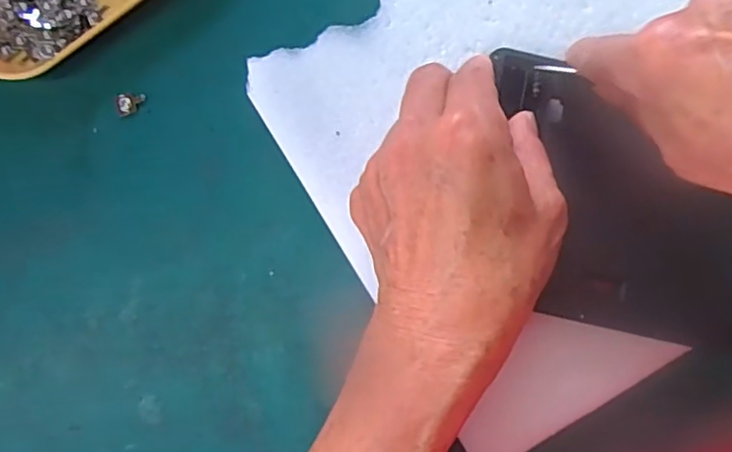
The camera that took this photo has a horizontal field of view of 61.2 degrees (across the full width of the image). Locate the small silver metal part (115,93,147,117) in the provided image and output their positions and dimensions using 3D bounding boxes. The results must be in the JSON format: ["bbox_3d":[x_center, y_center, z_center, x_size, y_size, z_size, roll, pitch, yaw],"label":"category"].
[{"bbox_3d":[-0.114,-0.060,0.299,0.014,0.004,0.010,-14,87,1],"label":"small silver metal part"}]

